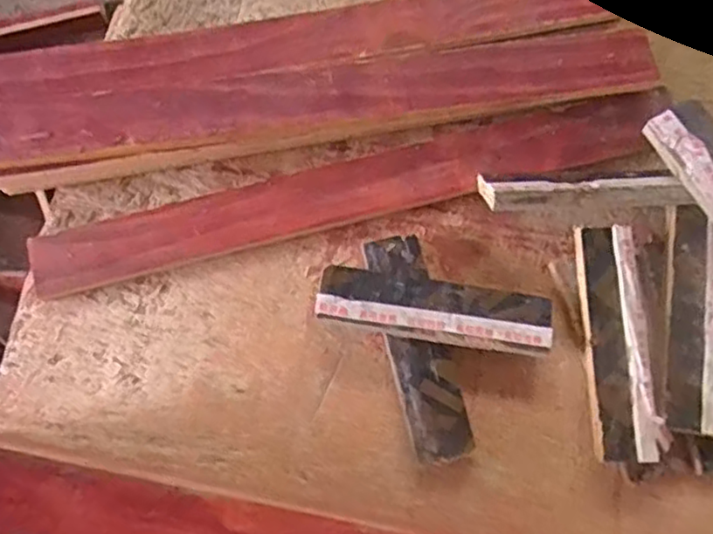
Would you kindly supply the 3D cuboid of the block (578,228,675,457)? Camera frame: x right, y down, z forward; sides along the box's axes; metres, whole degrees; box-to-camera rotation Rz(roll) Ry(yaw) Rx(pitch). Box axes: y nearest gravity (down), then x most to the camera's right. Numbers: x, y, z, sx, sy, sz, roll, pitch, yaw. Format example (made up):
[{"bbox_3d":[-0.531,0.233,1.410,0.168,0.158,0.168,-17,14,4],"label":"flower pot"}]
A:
[{"bbox_3d":[0.179,0.052,0.472,0.043,0.025,0.159,-3,75,1],"label":"block"}]

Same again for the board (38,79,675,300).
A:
[{"bbox_3d":[-0.002,-0.058,0.518,0.487,0.017,0.056,-14,75,-2],"label":"board"}]

